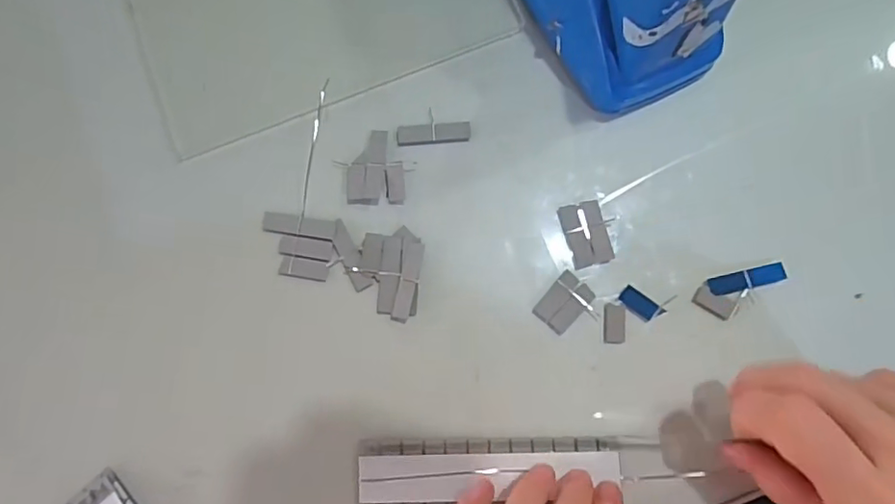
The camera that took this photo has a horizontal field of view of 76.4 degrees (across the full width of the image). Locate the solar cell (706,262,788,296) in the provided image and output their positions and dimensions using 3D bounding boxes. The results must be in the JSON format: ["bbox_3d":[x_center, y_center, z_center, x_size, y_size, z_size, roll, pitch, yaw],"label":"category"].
[{"bbox_3d":[0.152,0.014,0.286,0.038,0.004,0.010,-14,81,0],"label":"solar cell"}]

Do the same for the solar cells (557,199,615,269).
[{"bbox_3d":[0.072,-0.010,0.291,0.022,0.004,0.032,-15,81,0],"label":"solar cells"}]

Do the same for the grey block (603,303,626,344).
[{"bbox_3d":[0.084,0.036,0.285,0.011,0.004,0.020,3,81,2],"label":"grey block"}]

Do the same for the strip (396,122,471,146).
[{"bbox_3d":[-0.007,-0.064,0.304,0.039,0.004,0.011,-4,81,1],"label":"strip"}]

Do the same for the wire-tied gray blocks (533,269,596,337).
[{"bbox_3d":[0.059,0.026,0.287,0.020,0.004,0.028,41,85,7],"label":"wire-tied gray blocks"}]

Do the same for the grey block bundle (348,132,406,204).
[{"bbox_3d":[-0.038,-0.045,0.300,0.030,0.004,0.040,0,81,2],"label":"grey block bundle"}]

